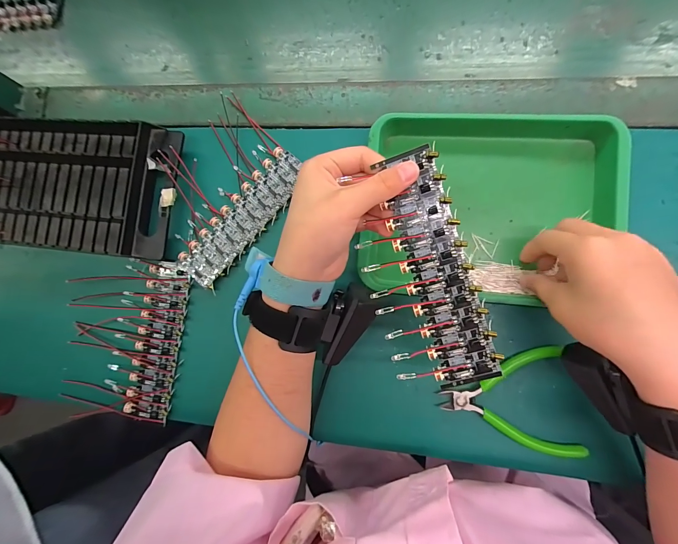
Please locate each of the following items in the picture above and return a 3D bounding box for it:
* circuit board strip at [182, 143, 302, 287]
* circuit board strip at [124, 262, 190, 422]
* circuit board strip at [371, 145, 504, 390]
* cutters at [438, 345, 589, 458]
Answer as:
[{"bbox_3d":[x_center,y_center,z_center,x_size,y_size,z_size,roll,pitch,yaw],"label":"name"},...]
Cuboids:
[{"bbox_3d":[-0.095,-0.054,0.321,0.045,0.008,0.154,43,92,10],"label":"circuit board strip"},{"bbox_3d":[-0.184,0.070,0.327,0.045,0.009,0.155,7,86,9],"label":"circuit board strip"},{"bbox_3d":[0.068,-0.003,0.220,0.047,0.008,0.161,-15,91,7],"label":"circuit board strip"},{"bbox_3d":[0.146,0.117,0.279,0.105,0.007,0.089,-10,83,7],"label":"cutters"}]

